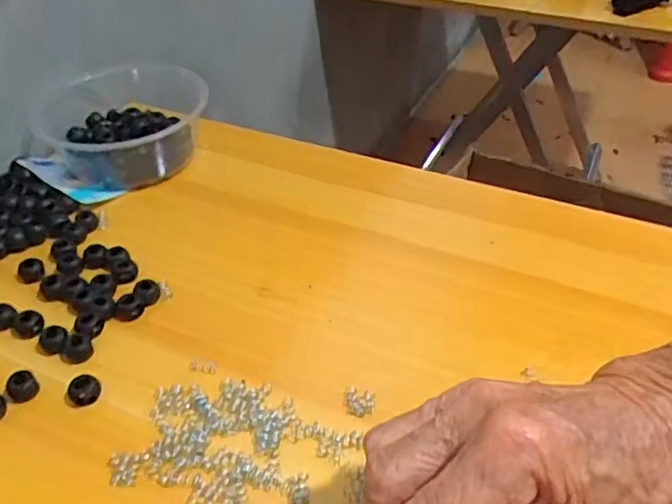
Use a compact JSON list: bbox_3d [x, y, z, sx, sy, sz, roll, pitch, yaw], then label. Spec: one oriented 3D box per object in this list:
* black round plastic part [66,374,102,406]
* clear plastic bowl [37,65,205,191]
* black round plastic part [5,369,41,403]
[{"bbox_3d":[-0.146,0.079,0.349,0.018,0.013,0.015,-18,44,-17],"label":"black round plastic part"},{"bbox_3d":[-0.186,-0.120,0.538,0.132,0.054,0.138,-1,42,1],"label":"clear plastic bowl"},{"bbox_3d":[-0.183,0.078,0.352,0.016,0.012,0.015,-1,42,1],"label":"black round plastic part"}]

